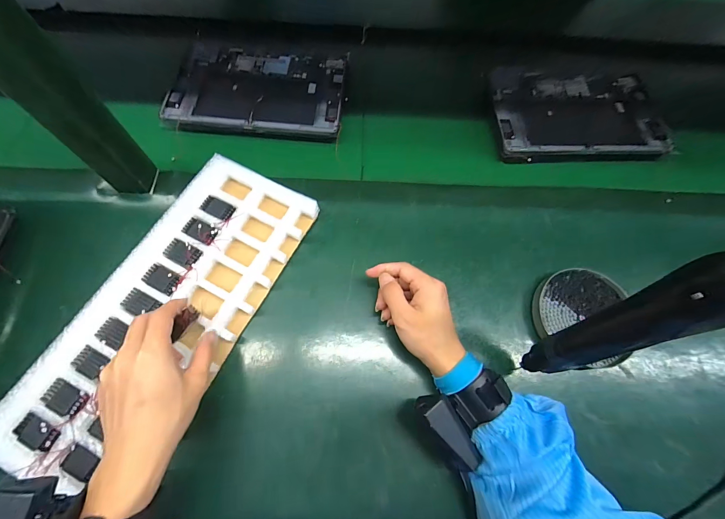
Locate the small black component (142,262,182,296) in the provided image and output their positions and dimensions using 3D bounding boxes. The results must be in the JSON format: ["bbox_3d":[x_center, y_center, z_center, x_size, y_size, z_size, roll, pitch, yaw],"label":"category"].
[{"bbox_3d":[-0.225,0.020,0.353,0.044,0.009,0.027,23,75,18],"label":"small black component"}]

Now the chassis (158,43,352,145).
[{"bbox_3d":[-0.154,-0.254,0.472,0.250,0.010,0.173,5,70,-1],"label":"chassis"}]

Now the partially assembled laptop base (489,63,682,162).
[{"bbox_3d":[0.322,-0.228,0.478,0.244,0.020,0.183,-2,70,-3],"label":"partially assembled laptop base"}]

